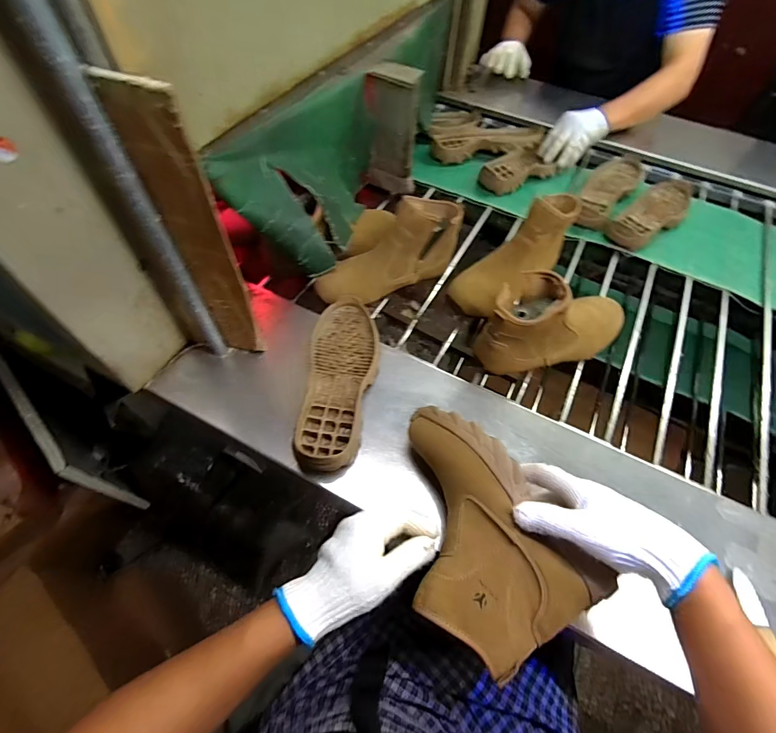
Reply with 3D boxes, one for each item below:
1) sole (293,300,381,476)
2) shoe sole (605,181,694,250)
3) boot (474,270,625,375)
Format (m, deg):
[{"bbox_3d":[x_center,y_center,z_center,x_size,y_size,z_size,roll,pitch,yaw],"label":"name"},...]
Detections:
[{"bbox_3d":[-0.066,0.011,0.559,0.098,0.034,0.272,1,58,-1],"label":"sole"},{"bbox_3d":[0.571,-0.330,0.842,0.101,0.046,0.264,40,65,21],"label":"shoe sole"},{"bbox_3d":[0.260,-0.077,0.590,0.237,0.128,0.087,-12,59,-9],"label":"boot"}]

